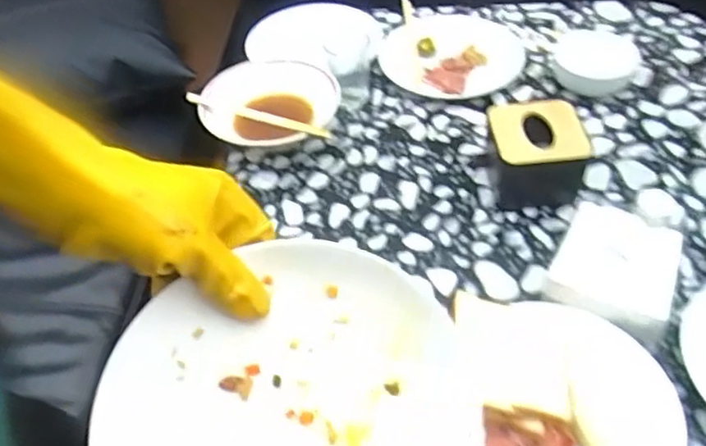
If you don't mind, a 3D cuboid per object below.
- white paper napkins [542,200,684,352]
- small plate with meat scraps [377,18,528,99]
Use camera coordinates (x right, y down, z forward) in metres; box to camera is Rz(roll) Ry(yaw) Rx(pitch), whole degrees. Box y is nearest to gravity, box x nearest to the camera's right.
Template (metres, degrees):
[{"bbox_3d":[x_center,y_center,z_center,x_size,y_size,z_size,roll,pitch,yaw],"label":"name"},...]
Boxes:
[{"bbox_3d":[0.284,0.054,0.692,0.123,0.062,0.124,24,54,26],"label":"white paper napkins"},{"bbox_3d":[0.155,-0.276,1.020,0.230,0.031,0.218,2,47,8],"label":"small plate with meat scraps"}]

